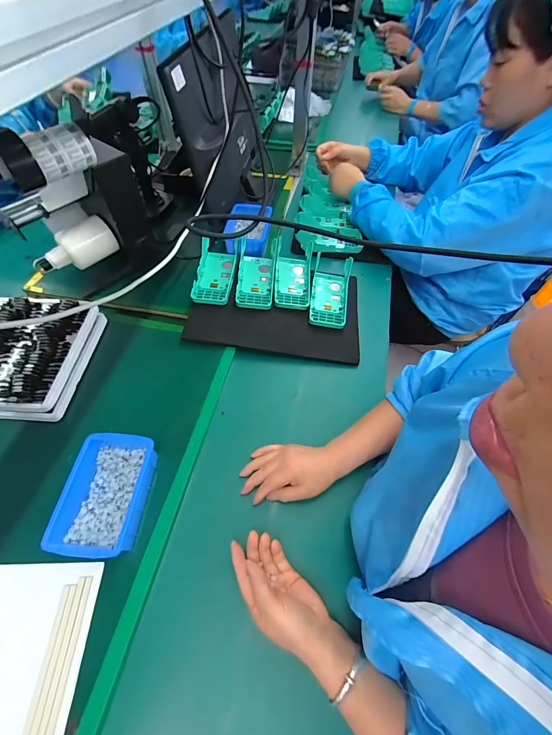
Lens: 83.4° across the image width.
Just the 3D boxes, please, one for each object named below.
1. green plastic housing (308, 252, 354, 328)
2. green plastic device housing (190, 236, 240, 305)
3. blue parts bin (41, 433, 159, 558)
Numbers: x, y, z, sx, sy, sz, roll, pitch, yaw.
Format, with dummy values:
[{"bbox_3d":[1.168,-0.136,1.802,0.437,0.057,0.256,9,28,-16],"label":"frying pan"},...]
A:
[{"bbox_3d":[0.119,-0.172,0.678,0.080,0.014,0.207,10,56,5],"label":"green plastic housing"},{"bbox_3d":[-0.128,-0.212,0.668,0.082,0.029,0.178,3,56,0],"label":"green plastic device housing"},{"bbox_3d":[-0.227,0.172,0.422,0.106,0.053,0.148,2,56,-1],"label":"blue parts bin"}]

